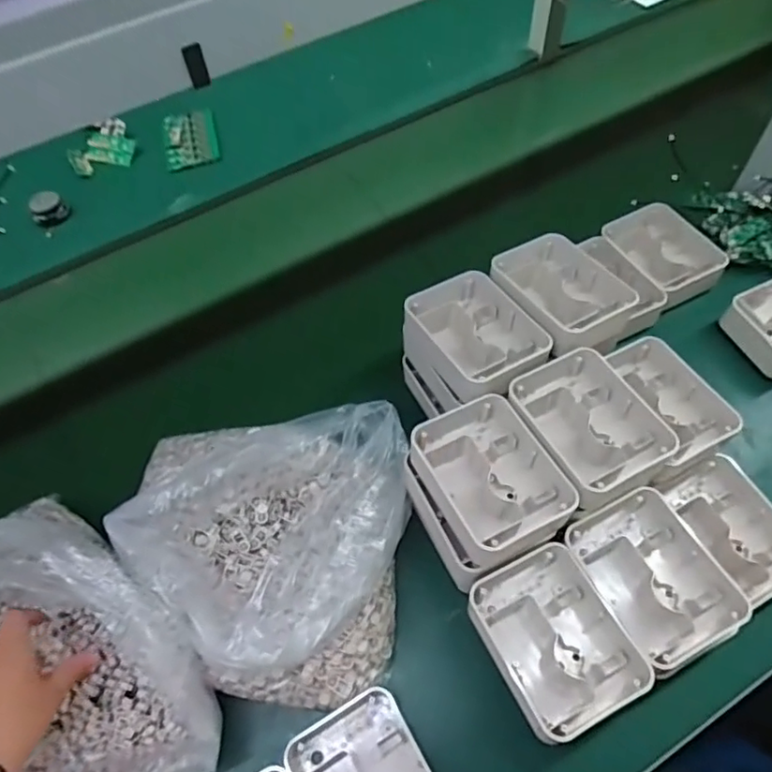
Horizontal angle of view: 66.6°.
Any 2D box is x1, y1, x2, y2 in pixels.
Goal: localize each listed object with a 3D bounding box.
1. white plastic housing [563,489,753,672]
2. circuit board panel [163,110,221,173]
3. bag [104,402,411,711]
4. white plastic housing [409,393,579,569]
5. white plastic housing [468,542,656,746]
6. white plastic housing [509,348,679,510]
[{"bbox_3d":[0.231,0.168,0.515,0.104,0.051,0.137,-25,60,-11],"label":"white plastic housing"},{"bbox_3d":[-0.319,-0.405,0.965,0.083,0.015,0.139,-14,59,-4],"label":"circuit board panel"},{"bbox_3d":[-0.119,0.134,0.539,0.265,0.096,0.263,6,59,8],"label":"bag"},{"bbox_3d":[0.090,0.078,0.522,0.107,0.047,0.133,-26,60,-12],"label":"white plastic housing"},{"bbox_3d":[0.139,0.213,0.494,0.106,0.052,0.131,-25,60,-11],"label":"white plastic housing"},{"bbox_3d":[0.185,0.033,0.542,0.110,0.051,0.134,-26,60,-11],"label":"white plastic housing"}]

